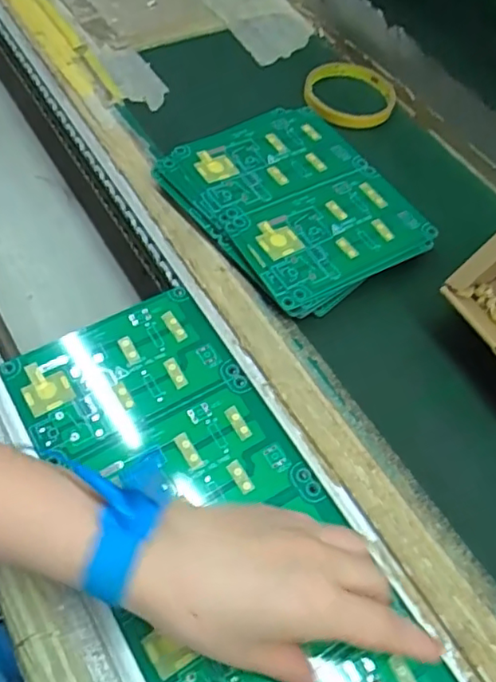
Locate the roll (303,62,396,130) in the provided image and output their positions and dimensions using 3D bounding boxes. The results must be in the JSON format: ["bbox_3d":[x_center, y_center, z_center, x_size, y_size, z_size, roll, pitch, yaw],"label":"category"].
[{"bbox_3d":[0.093,-0.229,0.546,0.082,0.013,0.081,2,60,-3],"label":"roll"}]

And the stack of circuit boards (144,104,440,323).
[{"bbox_3d":[0.037,-0.106,0.451,0.145,0.026,0.173,-31,66,-20],"label":"stack of circuit boards"}]

